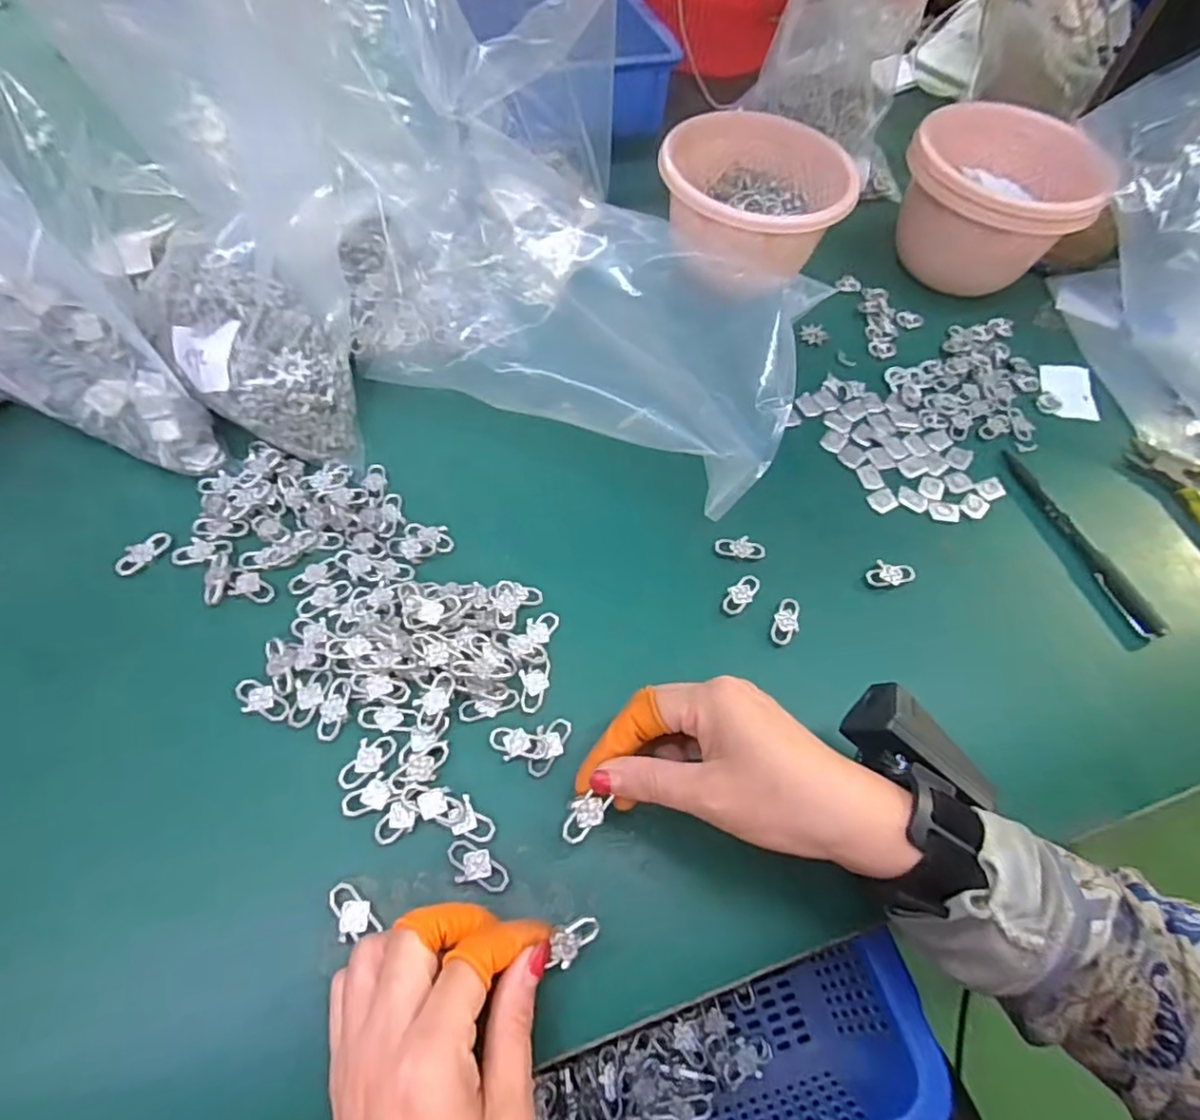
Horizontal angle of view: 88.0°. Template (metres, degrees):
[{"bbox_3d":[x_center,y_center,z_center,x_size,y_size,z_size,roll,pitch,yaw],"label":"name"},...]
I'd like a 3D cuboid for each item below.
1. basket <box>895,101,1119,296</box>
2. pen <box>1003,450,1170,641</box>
[{"bbox_3d":[0.325,-0.290,0.525,0.139,0.105,0.133,2,60,-4],"label":"basket"},{"bbox_3d":[0.321,-0.015,0.420,0.016,0.009,0.151,-15,63,-13],"label":"pen"}]

